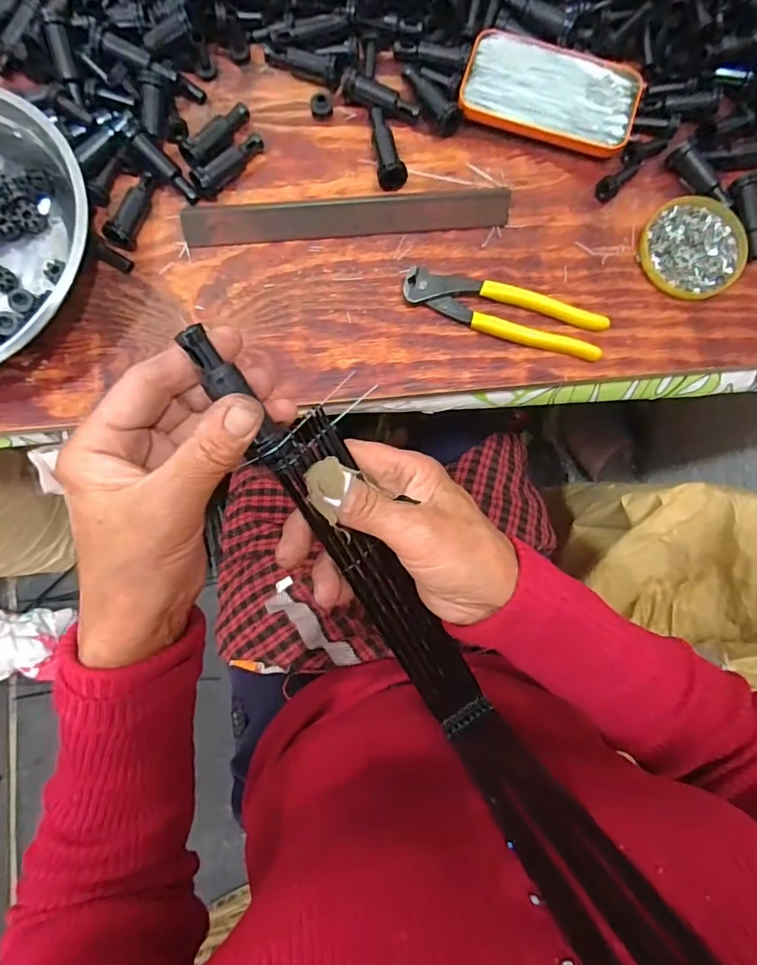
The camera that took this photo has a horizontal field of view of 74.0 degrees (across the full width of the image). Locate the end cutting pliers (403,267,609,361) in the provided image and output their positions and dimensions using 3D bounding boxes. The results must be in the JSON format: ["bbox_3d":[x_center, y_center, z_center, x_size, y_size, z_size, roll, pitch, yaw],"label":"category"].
[{"bbox_3d":[0.101,-0.139,0.408,0.163,0.016,0.038,16,84,1],"label":"end cutting pliers"}]

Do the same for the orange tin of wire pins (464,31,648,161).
[{"bbox_3d":[0.145,-0.328,0.426,0.145,0.017,0.074,15,83,1],"label":"orange tin of wire pins"}]

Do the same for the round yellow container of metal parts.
[{"bbox_3d":[0.262,-0.196,0.419,0.082,0.011,0.084,0,84,-1],"label":"round yellow container of metal parts"}]

